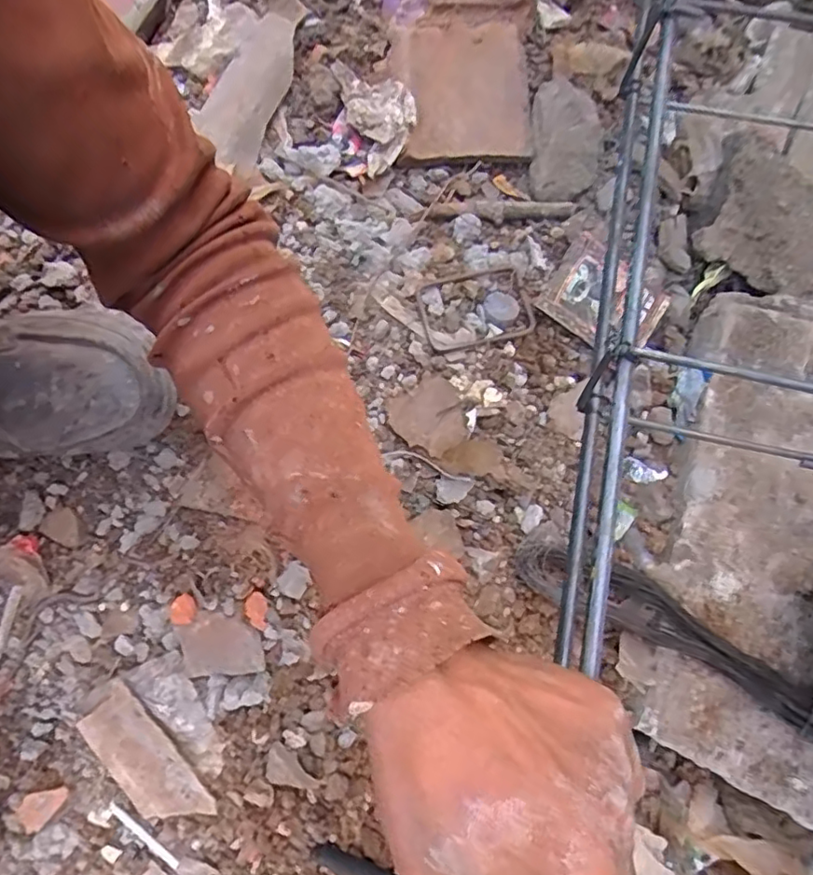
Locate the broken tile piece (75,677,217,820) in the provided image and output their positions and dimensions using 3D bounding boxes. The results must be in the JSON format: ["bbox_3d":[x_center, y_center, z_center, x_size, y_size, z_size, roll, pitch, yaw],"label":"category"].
[{"bbox_3d":[-0.182,0.225,0.421,0.043,0.016,0.105,-40,80,-7],"label":"broken tile piece"}]

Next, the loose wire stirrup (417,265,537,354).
[{"bbox_3d":[0.057,-0.109,0.500,0.090,0.010,0.064,-16,78,-3],"label":"loose wire stirrup"}]

